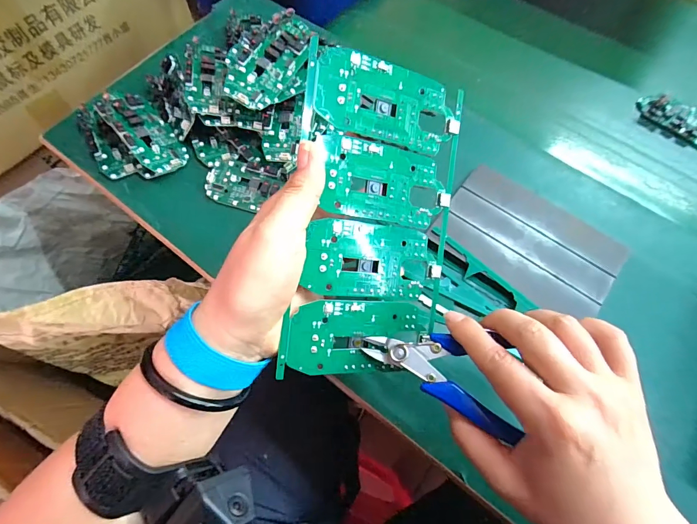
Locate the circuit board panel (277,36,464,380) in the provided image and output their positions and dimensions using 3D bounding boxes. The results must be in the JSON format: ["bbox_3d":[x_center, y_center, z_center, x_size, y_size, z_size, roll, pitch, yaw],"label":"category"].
[{"bbox_3d":[0.018,-0.025,0.230,0.104,0.004,0.187,5,94,-26],"label":"circuit board panel"}]

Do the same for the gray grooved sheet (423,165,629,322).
[{"bbox_3d":[0.158,-0.018,0.332,0.144,0.027,0.097,36,75,13],"label":"gray grooved sheet"}]

